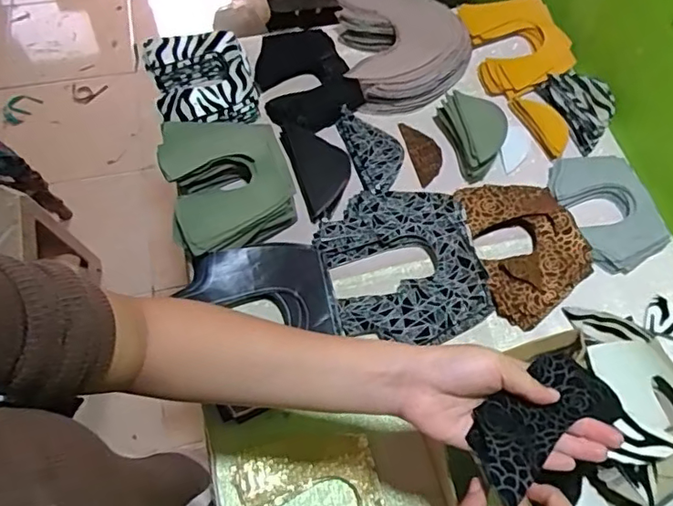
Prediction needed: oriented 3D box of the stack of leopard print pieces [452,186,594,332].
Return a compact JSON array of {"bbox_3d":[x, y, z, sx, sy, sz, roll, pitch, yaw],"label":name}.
[{"bbox_3d":[0.233,-0.011,0.675,0.132,0.037,0.190,-9,62,-7],"label":"stack of leopard print pieces"}]

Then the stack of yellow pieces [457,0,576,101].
[{"bbox_3d":[0.272,-0.317,0.846,0.136,0.046,0.174,-9,62,-7],"label":"stack of yellow pieces"}]

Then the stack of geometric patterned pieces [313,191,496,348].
[{"bbox_3d":[0.077,0.010,0.656,0.178,0.029,0.196,-9,62,-8],"label":"stack of geometric patterned pieces"}]

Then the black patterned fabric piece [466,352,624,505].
[{"bbox_3d":[0.140,0.117,0.385,0.111,0.016,0.058,-31,67,-21],"label":"black patterned fabric piece"}]

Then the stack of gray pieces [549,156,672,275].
[{"bbox_3d":[0.345,-0.055,0.711,0.109,0.028,0.160,-12,63,-9],"label":"stack of gray pieces"}]

